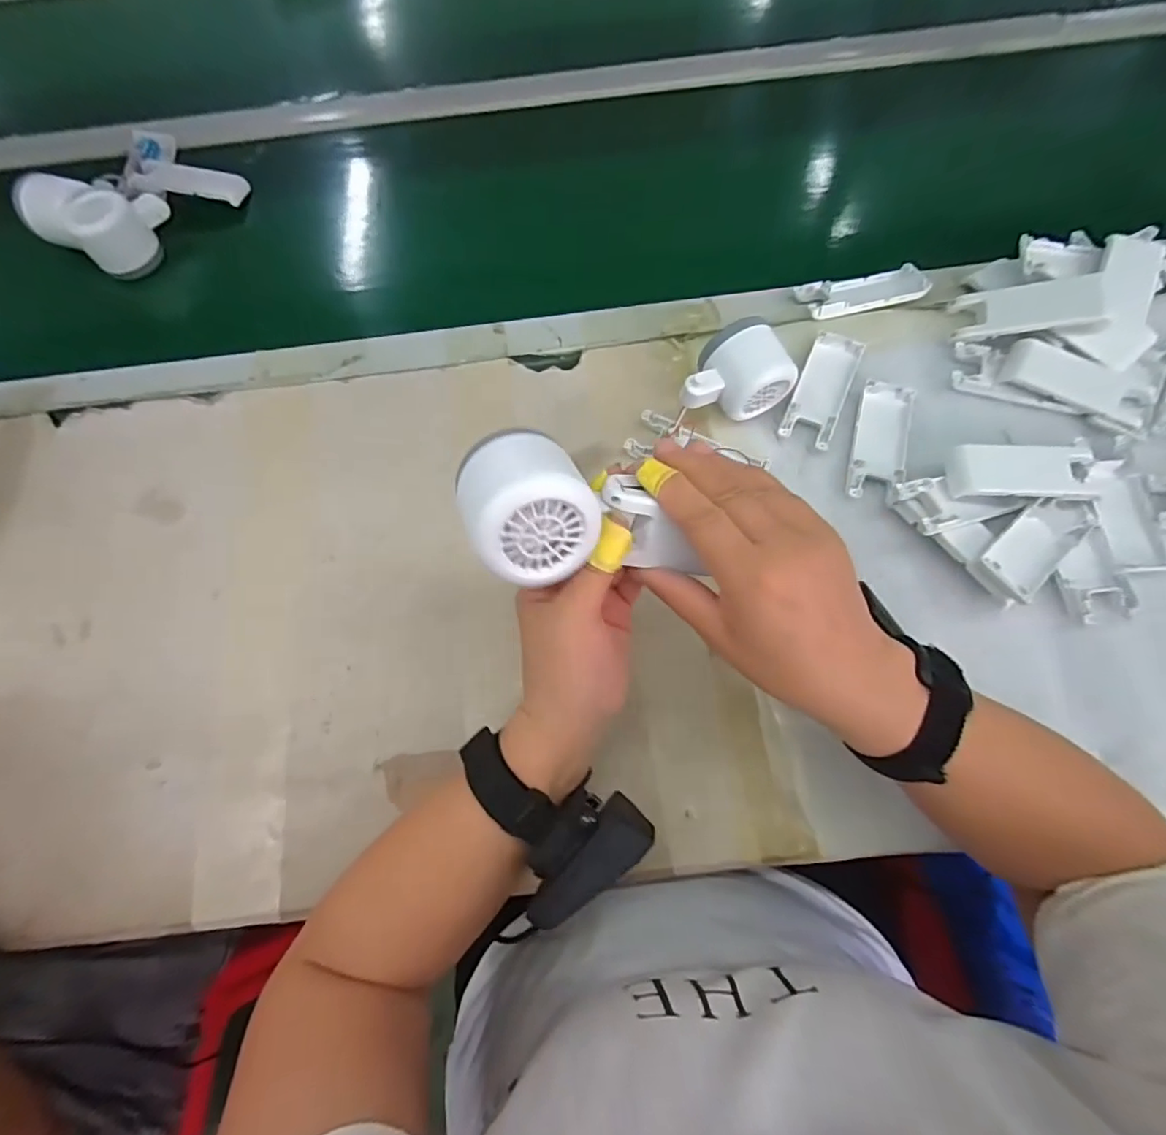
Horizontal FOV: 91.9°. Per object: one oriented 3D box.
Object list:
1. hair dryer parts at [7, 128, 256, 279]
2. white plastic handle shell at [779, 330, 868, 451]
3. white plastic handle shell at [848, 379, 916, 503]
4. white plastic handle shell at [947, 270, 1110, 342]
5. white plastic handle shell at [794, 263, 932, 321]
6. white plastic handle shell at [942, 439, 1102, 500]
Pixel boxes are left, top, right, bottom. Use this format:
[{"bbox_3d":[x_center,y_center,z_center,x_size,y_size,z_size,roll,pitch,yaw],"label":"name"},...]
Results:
[{"bbox_3d":[-0.447,-0.370,0.551,0.153,0.061,0.169,31,74,13],"label":"hair dryer parts"},{"bbox_3d":[0.192,-0.143,0.452,0.040,0.009,0.102,23,75,9],"label":"white plastic handle shell"},{"bbox_3d":[0.231,-0.097,0.433,0.039,0.007,0.101,14,74,6],"label":"white plastic handle shell"},{"bbox_3d":[0.350,-0.204,0.445,0.099,0.015,0.043,0,72,18],"label":"white plastic handle shell"},{"bbox_3d":[0.240,-0.238,0.484,0.102,0.016,0.045,-12,73,-2],"label":"white plastic handle shell"},{"bbox_3d":[0.314,-0.069,0.401,0.106,0.017,0.043,-3,73,1],"label":"white plastic handle shell"}]

